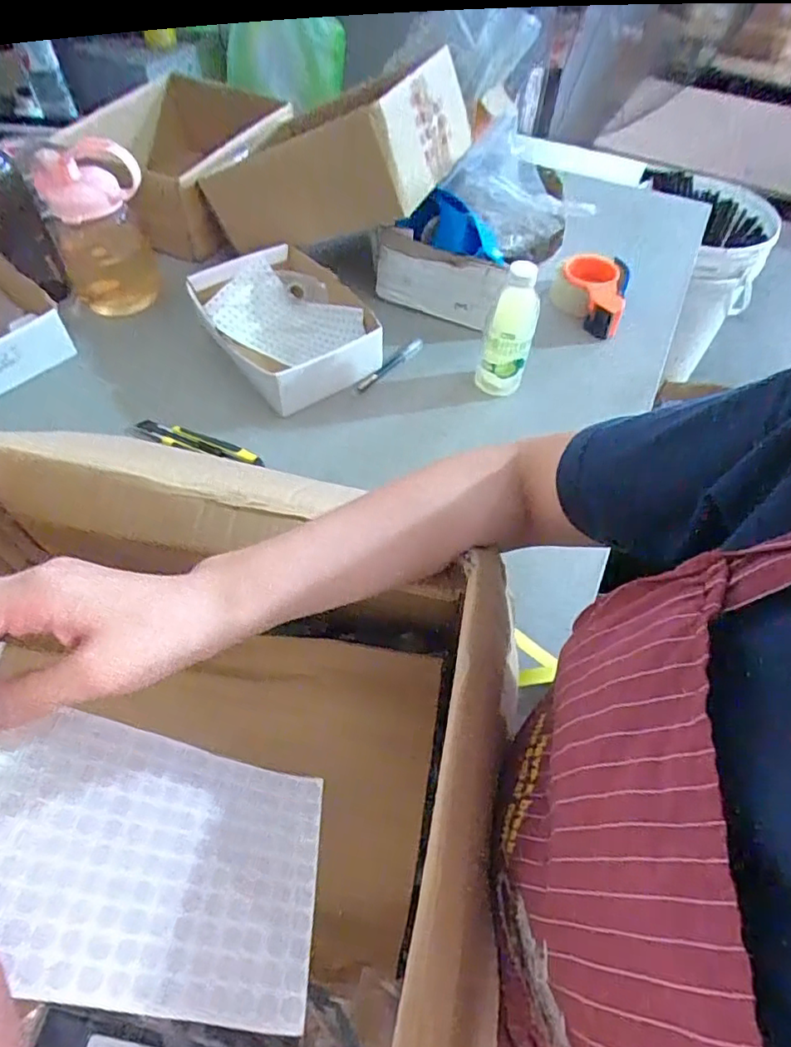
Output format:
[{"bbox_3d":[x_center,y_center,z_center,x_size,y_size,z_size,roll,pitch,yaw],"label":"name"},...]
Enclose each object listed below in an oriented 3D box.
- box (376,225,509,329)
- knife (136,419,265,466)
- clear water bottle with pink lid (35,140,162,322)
[{"bbox_3d":[0.055,-0.338,0.808,0.184,0.097,0.026,24,58,14],"label":"box"},{"bbox_3d":[-0.233,-0.095,0.687,0.154,0.014,0.032,20,57,11],"label":"knife"},{"bbox_3d":[-0.405,-0.402,0.802,0.127,0.227,0.103,-22,59,-16],"label":"clear water bottle with pink lid"}]

